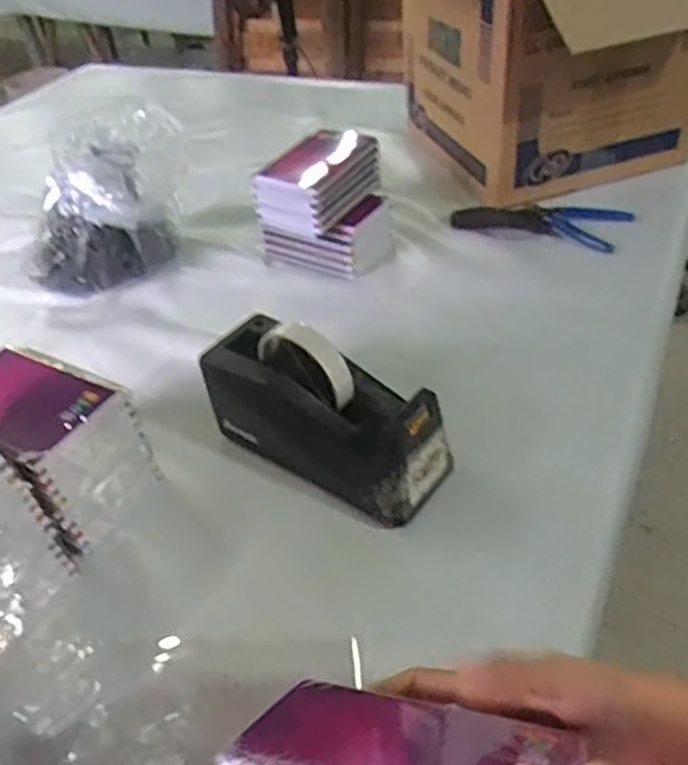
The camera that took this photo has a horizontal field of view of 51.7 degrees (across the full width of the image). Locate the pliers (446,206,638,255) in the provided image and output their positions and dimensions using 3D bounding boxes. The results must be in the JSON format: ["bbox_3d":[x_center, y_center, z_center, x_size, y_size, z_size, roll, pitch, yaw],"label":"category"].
[{"bbox_3d":[0.235,-0.197,0.853,0.197,0.020,0.075,13,46,22],"label":"pliers"}]

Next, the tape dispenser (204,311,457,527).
[{"bbox_3d":[-0.019,0.023,0.577,0.204,0.119,0.080,26,51,31],"label":"tape dispenser"}]

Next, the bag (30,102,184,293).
[{"bbox_3d":[-0.272,-0.205,0.837,0.188,0.173,0.139,-11,42,-4],"label":"bag"}]

